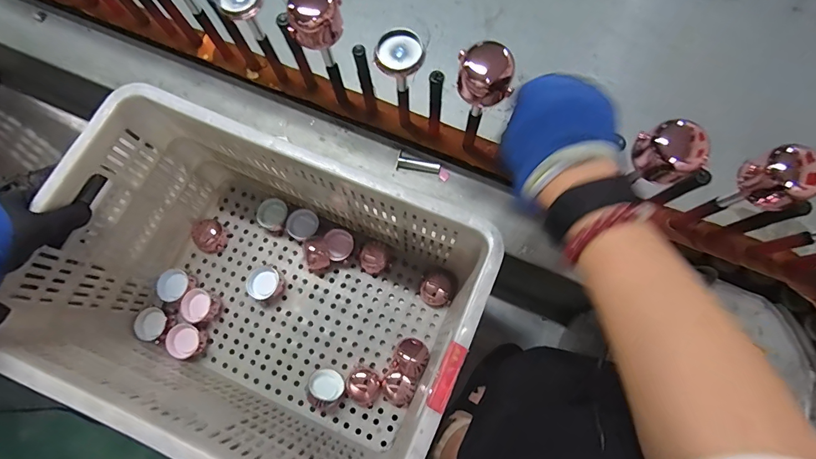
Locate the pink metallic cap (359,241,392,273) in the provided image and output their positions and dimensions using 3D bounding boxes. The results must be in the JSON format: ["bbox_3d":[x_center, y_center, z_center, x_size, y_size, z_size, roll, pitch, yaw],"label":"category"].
[{"bbox_3d":[-0.063,0.053,0.751,0.055,0.021,0.055,0,75,0],"label":"pink metallic cap"}]

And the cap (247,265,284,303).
[{"bbox_3d":[-0.257,0.098,0.726,0.060,0.033,0.060,-2,76,10],"label":"cap"}]

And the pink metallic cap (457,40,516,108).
[{"bbox_3d":[0.083,-0.169,0.441,0.057,0.047,0.053,0,75,0],"label":"pink metallic cap"}]

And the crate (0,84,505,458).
[{"bbox_3d":[-0.191,0.093,0.584,0.511,0.301,0.339,22,76,6],"label":"crate"}]

